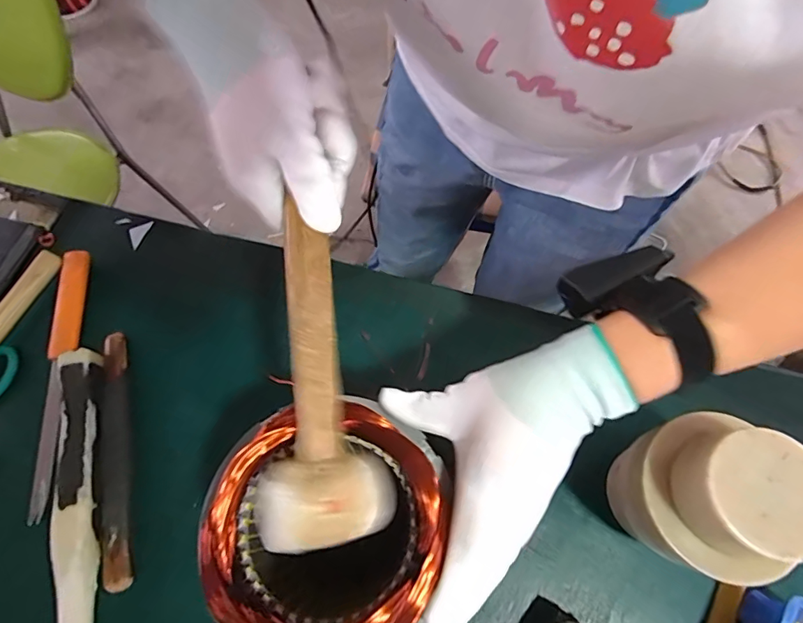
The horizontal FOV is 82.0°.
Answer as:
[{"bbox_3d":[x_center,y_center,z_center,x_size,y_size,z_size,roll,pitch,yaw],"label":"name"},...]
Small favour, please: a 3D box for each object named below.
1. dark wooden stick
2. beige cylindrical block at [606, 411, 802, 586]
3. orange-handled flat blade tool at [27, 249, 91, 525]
[{"bbox_3d":[-0.268,0.129,0.429,0.028,0.008,0.229,-14,68,-4],"label":"dark wooden stick"},{"bbox_3d":[0.224,0.138,0.357,0.091,0.149,0.112,21,70,10],"label":"beige cylindrical block"},{"bbox_3d":[-0.339,0.060,0.455,0.027,0.014,0.265,-7,67,-1],"label":"orange-handled flat blade tool"}]

